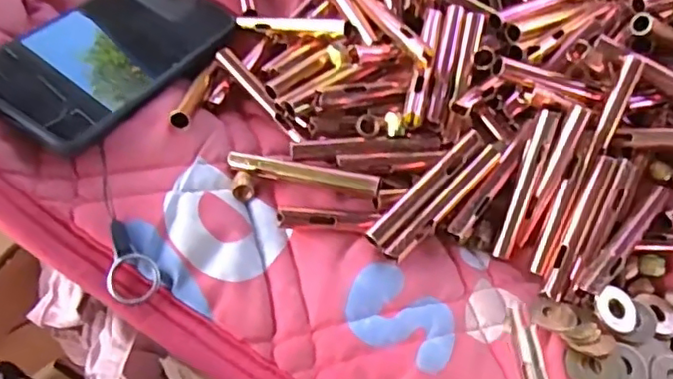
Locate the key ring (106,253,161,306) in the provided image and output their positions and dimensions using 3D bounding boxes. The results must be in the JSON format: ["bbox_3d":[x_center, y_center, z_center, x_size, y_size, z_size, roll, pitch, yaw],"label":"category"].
[{"bbox_3d":[-0.099,0.044,0.297,0.025,0.004,0.025,3,75,-10],"label":"key ring"}]

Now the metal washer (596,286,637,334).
[{"bbox_3d":[0.145,0.061,0.313,0.021,0.004,0.023,4,70,-10],"label":"metal washer"}]

